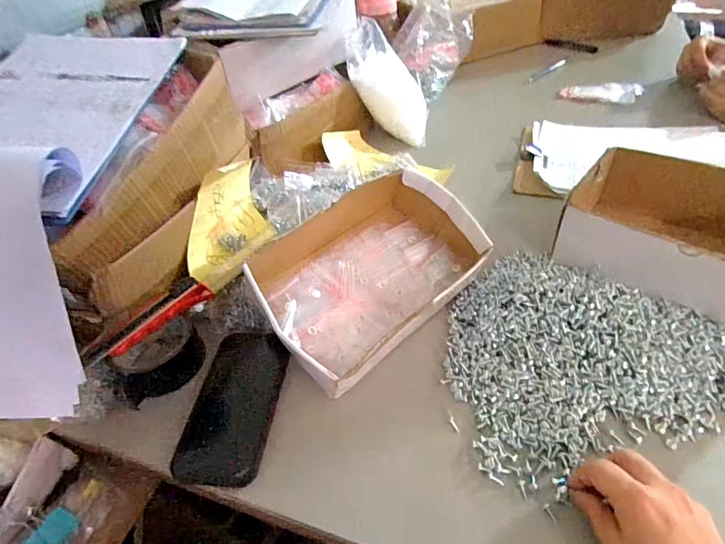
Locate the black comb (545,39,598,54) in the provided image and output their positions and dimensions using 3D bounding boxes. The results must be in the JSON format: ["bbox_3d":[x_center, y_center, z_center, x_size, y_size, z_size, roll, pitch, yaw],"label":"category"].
[{"bbox_3d":[0.548,-0.592,1.106,0.139,0.019,0.009,8,45,-2],"label":"black comb"}]

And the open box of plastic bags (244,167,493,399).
[{"bbox_3d":[0.012,0.001,0.478,0.259,0.095,0.165,-35,50,-25],"label":"open box of plastic bags"}]

